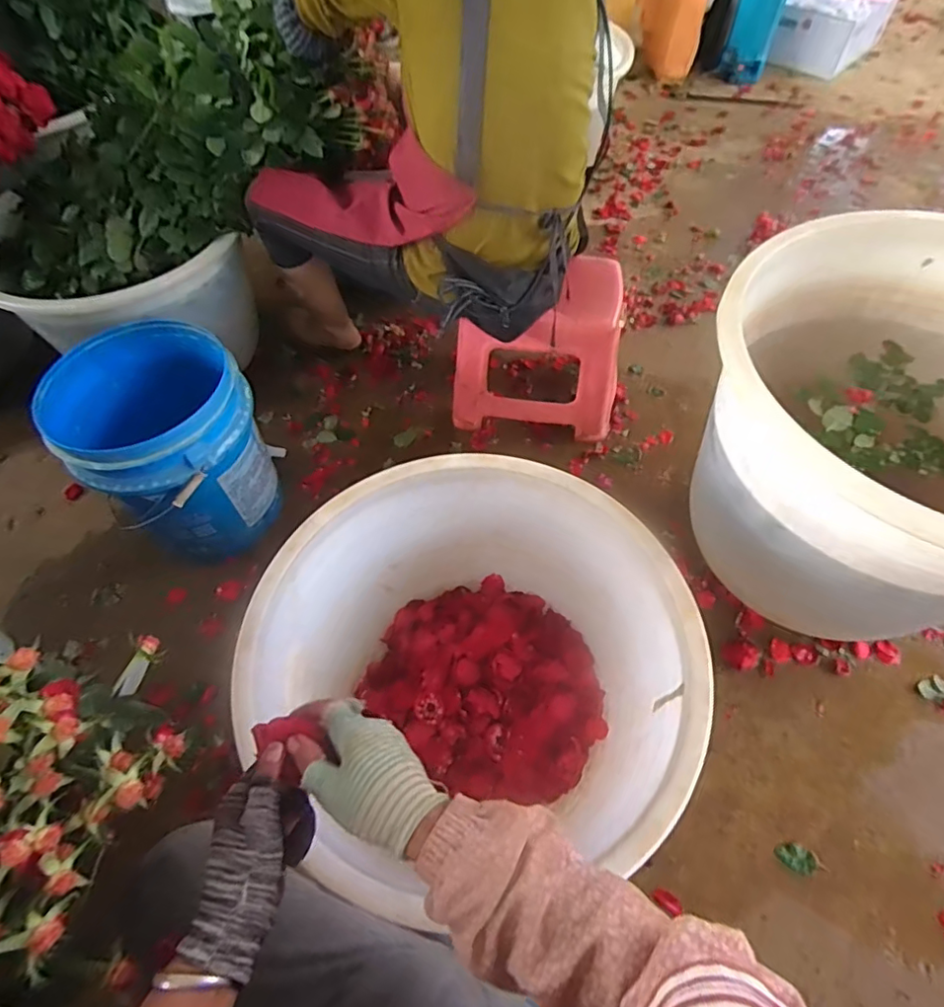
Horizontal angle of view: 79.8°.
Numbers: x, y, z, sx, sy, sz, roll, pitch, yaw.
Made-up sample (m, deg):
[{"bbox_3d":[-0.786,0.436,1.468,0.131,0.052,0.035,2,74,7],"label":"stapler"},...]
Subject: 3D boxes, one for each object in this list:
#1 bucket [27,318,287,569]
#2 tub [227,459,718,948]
[{"bbox_3d":[-0.525,-0.102,1.036,0.281,0.326,0.294,-1,58,1],"label":"bucket"},{"bbox_3d":[0.000,0.233,0.816,0.522,0.326,0.499,-1,58,1],"label":"tub"}]

